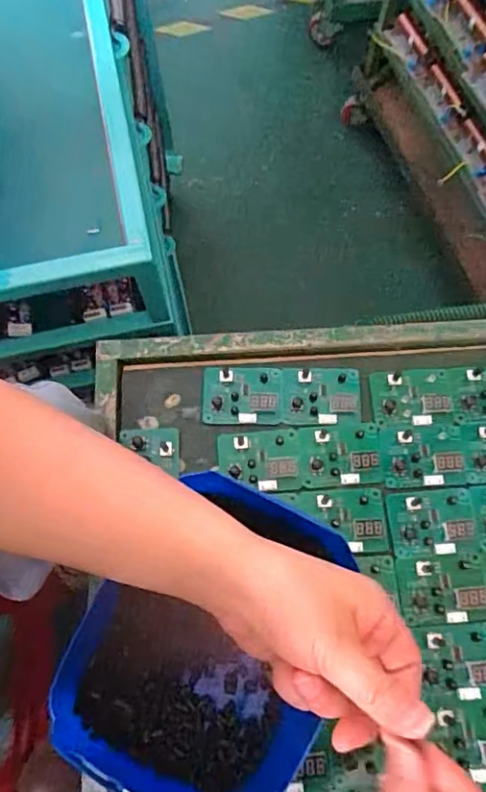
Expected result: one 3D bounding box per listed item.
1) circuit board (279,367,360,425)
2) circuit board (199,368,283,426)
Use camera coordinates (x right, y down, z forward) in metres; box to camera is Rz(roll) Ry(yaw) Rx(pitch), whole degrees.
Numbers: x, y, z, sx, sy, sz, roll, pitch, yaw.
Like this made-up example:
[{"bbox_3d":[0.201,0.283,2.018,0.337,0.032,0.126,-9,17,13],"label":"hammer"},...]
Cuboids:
[{"bbox_3d":[0.069,-0.001,0.495,0.069,0.009,0.051,0,72,1],"label":"circuit board"},{"bbox_3d":[-0.001,-0.002,0.495,0.070,0.009,0.051,2,72,2],"label":"circuit board"}]

